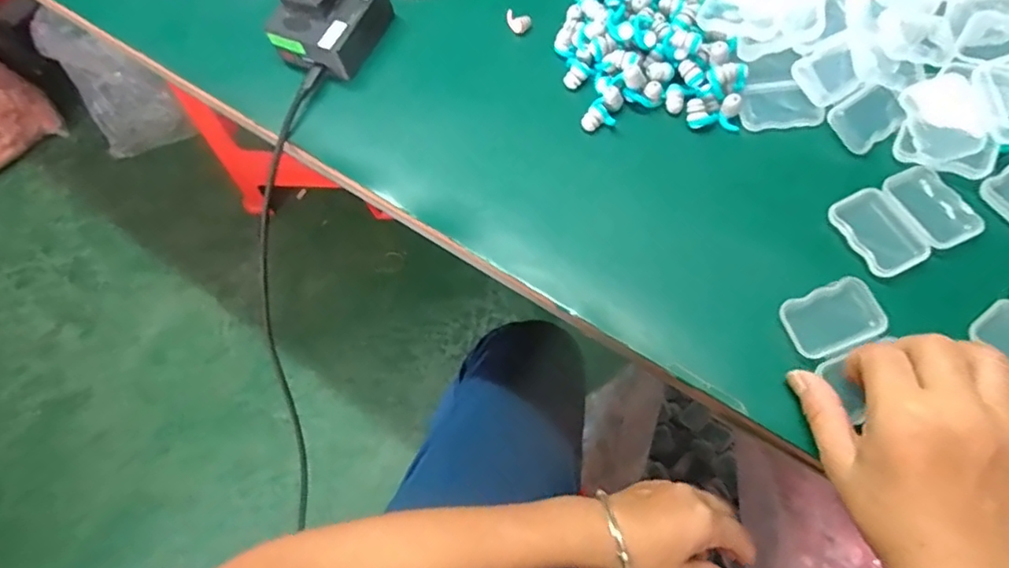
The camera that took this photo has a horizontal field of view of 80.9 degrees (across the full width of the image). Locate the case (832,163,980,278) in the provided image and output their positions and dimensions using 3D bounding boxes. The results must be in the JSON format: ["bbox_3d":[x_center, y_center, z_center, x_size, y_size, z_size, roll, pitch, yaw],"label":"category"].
[{"bbox_3d":[0.251,-0.040,0.374,0.075,0.014,0.056,-26,67,-4],"label":"case"}]

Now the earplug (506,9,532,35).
[{"bbox_3d":[0.011,-0.206,0.466,0.019,0.013,0.013,2,67,8],"label":"earplug"}]

